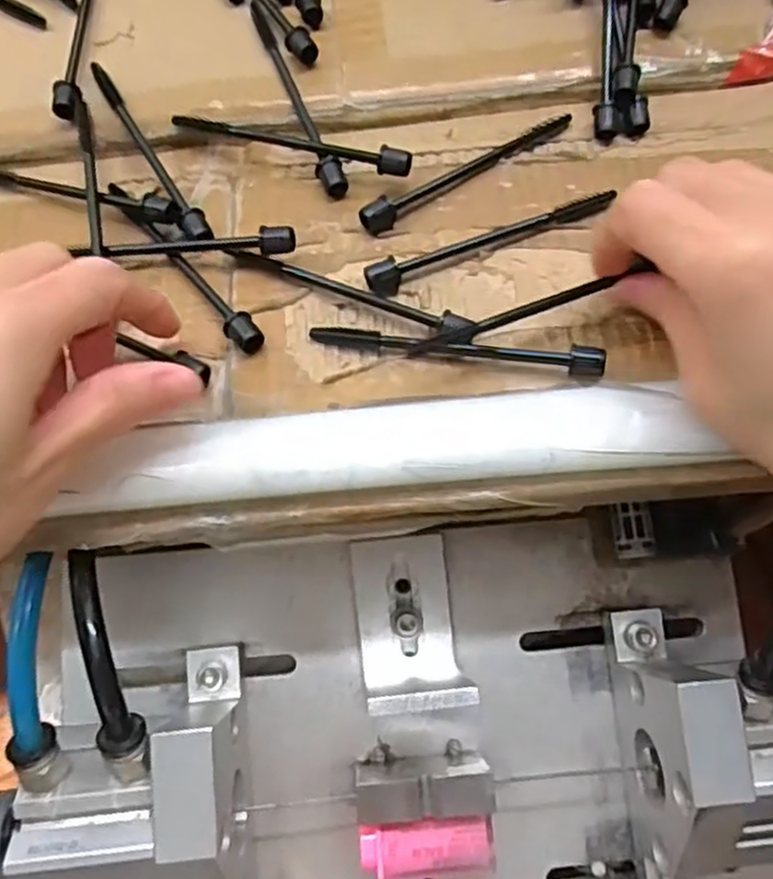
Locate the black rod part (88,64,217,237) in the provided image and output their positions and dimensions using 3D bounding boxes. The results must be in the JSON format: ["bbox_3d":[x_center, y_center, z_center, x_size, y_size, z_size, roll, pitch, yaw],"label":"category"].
[{"bbox_3d":[-0.093,-0.116,0.293,0.012,0.016,0.098,-26,62,-13],"label":"black rod part"}]

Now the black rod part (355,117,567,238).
[{"bbox_3d":[0.032,-0.108,0.291,0.098,0.007,0.012,-34,64,-17],"label":"black rod part"}]

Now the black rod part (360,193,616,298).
[{"bbox_3d":[0.039,-0.076,0.275,0.098,0.008,0.010,-22,61,-11],"label":"black rod part"}]

